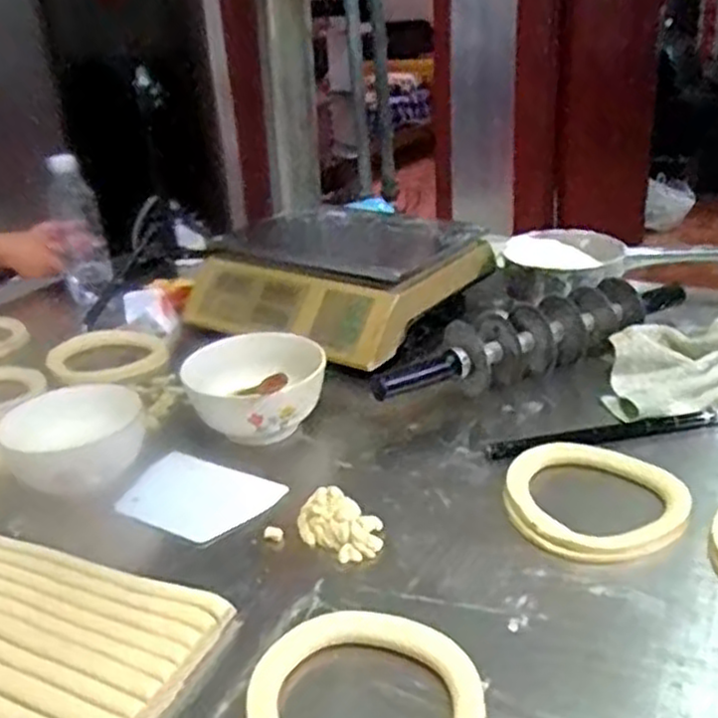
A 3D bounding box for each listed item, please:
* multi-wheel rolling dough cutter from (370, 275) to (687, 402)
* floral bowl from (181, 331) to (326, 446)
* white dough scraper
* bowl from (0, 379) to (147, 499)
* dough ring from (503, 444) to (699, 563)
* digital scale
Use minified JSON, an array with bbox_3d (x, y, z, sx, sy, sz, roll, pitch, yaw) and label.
[{"bbox_3d":[0.216,-0.021,0.906,0.447,0.079,0.073,-15,27,-22],"label":"multi-wheel rolling dough cutter"},{"bbox_3d":[-0.107,0.043,0.813,0.148,0.087,0.148,-3,25,2],"label":"floral bowl"},{"bbox_3d":[-0.151,0.131,0.725,0.135,0.008,0.097,13,34,24],"label":"white dough scraper"},{"bbox_3d":[-0.277,0.079,0.766,0.126,0.070,0.123,-3,25,2],"label":"bowl"},{"bbox_3d":[0.200,0.122,0.676,0.147,0.021,0.149,-3,25,2],"label":"dough ring"},{"bbox_3d":[-0.040,-0.123,1.092,0.353,0.103,0.296,13,30,33],"label":"digital scale"}]

